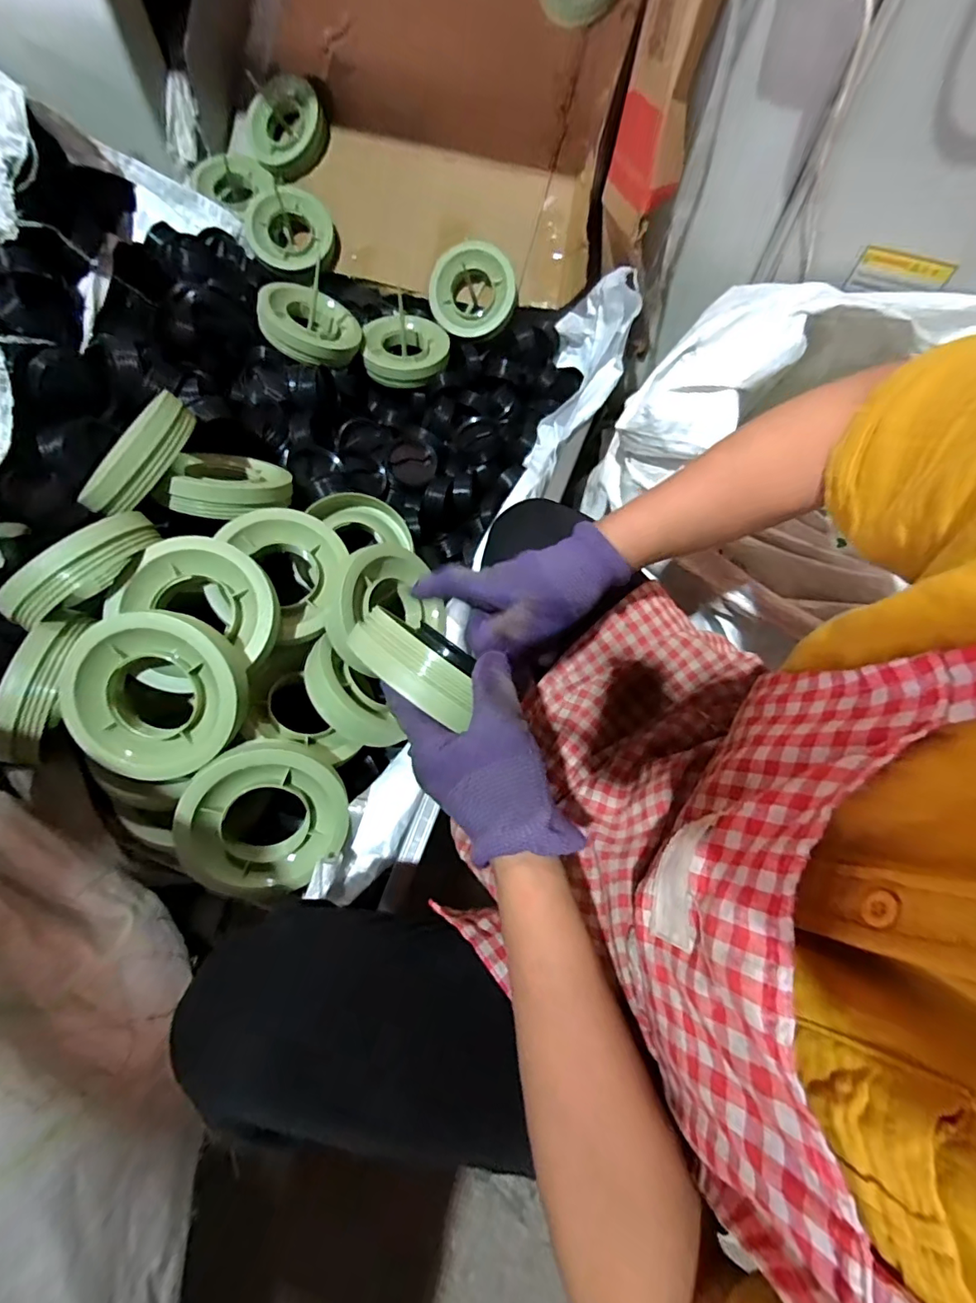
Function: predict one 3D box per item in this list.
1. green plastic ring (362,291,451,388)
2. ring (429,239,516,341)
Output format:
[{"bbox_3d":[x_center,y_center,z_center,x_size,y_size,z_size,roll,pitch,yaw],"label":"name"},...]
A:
[{"bbox_3d":[-0.121,-0.454,0.768,0.125,0.032,0.116,-1,66,-2],"label":"green plastic ring"},{"bbox_3d":[-0.024,-0.563,0.799,0.134,0.127,0.041,17,25,0],"label":"ring"}]

